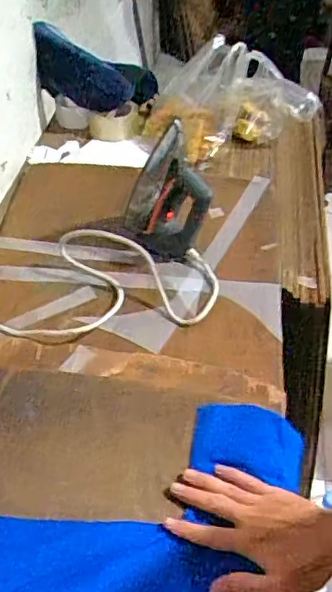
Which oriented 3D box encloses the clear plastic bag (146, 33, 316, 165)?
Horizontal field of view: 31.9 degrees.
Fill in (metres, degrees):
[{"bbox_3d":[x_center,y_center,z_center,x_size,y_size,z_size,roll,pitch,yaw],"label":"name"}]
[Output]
[{"bbox_3d":[0.109,-0.398,1.156,0.299,0.169,0.230,-17,47,-16],"label":"clear plastic bag"}]

